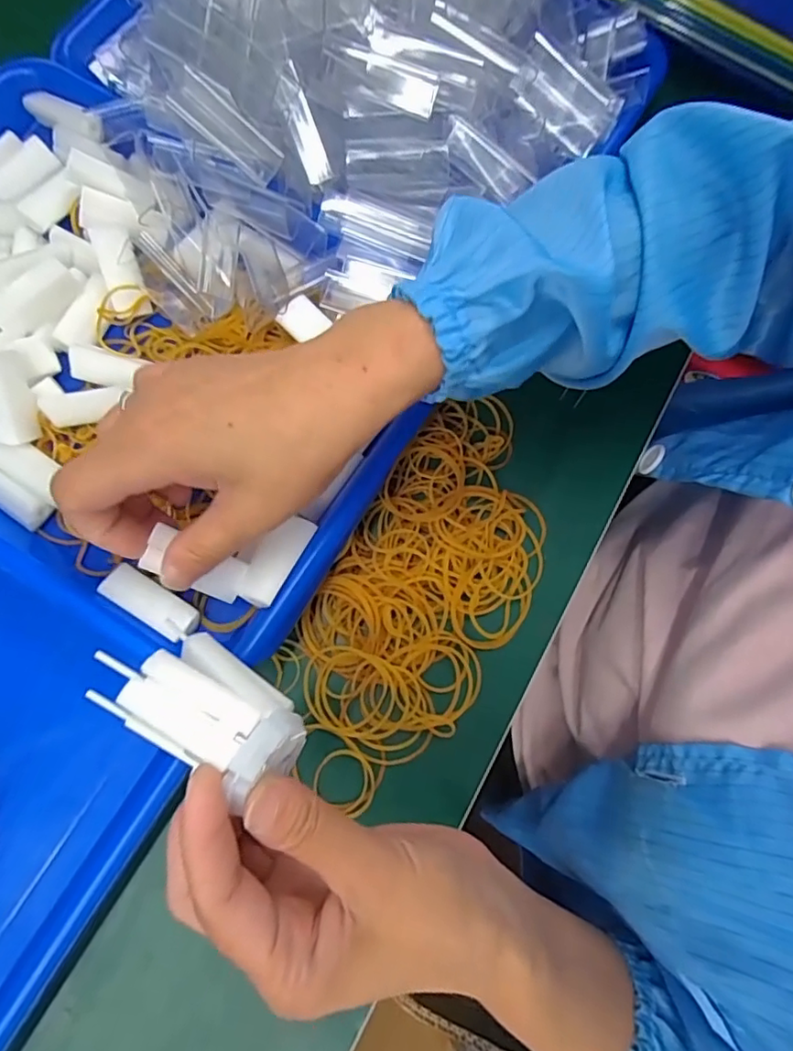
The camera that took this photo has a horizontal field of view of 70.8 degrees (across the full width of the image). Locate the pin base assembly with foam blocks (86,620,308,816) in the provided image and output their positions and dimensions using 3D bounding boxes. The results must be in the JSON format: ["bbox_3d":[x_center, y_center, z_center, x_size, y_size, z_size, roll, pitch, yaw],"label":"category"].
[{"bbox_3d":[-0.068,0.064,0.198,0.072,0.025,0.032,34,80,6],"label":"pin base assembly with foam blocks"}]

